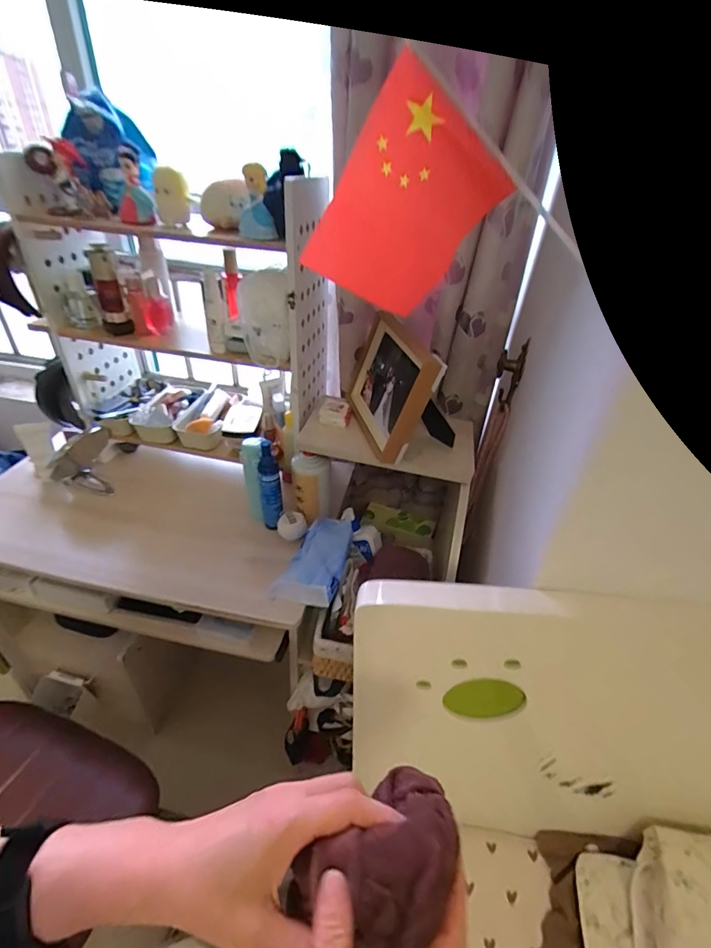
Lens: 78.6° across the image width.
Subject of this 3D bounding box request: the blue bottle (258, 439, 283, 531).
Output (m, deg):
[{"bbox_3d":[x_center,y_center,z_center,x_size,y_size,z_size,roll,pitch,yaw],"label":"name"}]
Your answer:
[{"bbox_3d":[-0.167,0.027,0.848,0.046,0.180,0.042,-4,37,-13],"label":"blue bottle"}]

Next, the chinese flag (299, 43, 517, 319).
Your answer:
[{"bbox_3d":[0.049,-0.257,0.436,0.143,0.185,0.013,17,50,-27],"label":"chinese flag"}]

